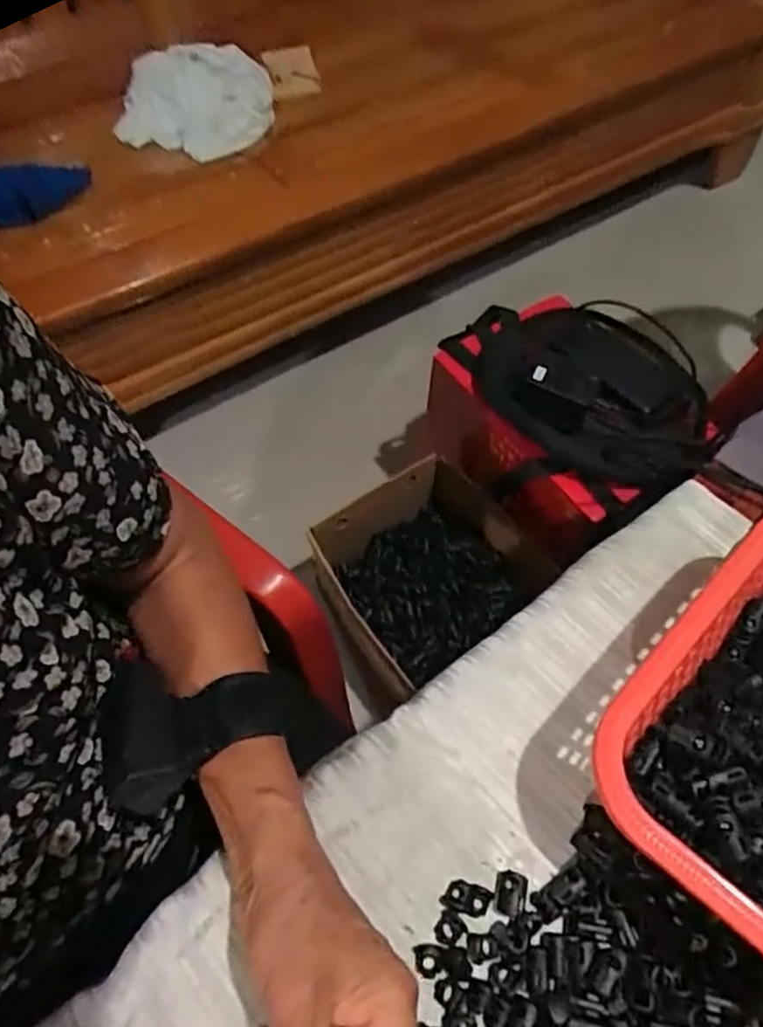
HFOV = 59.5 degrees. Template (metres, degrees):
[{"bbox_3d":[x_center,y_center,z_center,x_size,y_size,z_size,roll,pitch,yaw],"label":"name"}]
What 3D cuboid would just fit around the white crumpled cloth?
[{"bbox_3d":[-0.273,-0.639,1.038,0.252,0.075,0.198,27,62,17],"label":"white crumpled cloth"}]

